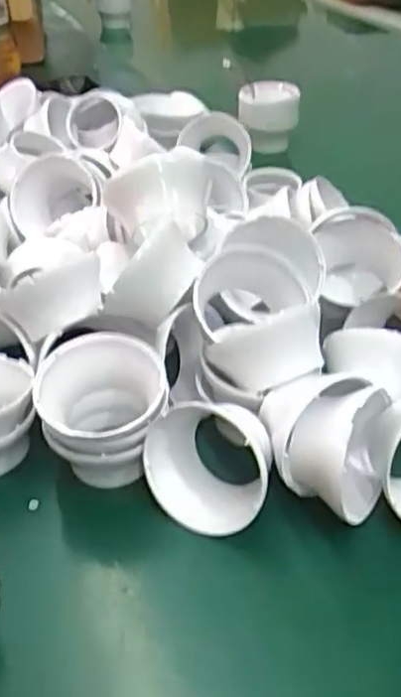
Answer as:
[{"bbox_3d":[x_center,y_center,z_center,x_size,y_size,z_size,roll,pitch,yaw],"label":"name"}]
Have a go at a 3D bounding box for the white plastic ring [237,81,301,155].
[{"bbox_3d":[0.063,-0.212,0.657,0.054,0.062,0.054,2,37,3],"label":"white plastic ring"}]

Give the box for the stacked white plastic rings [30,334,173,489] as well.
[{"bbox_3d":[-0.041,0.030,0.307,0.054,0.053,0.047,-10,38,-9],"label":"stacked white plastic rings"}]

